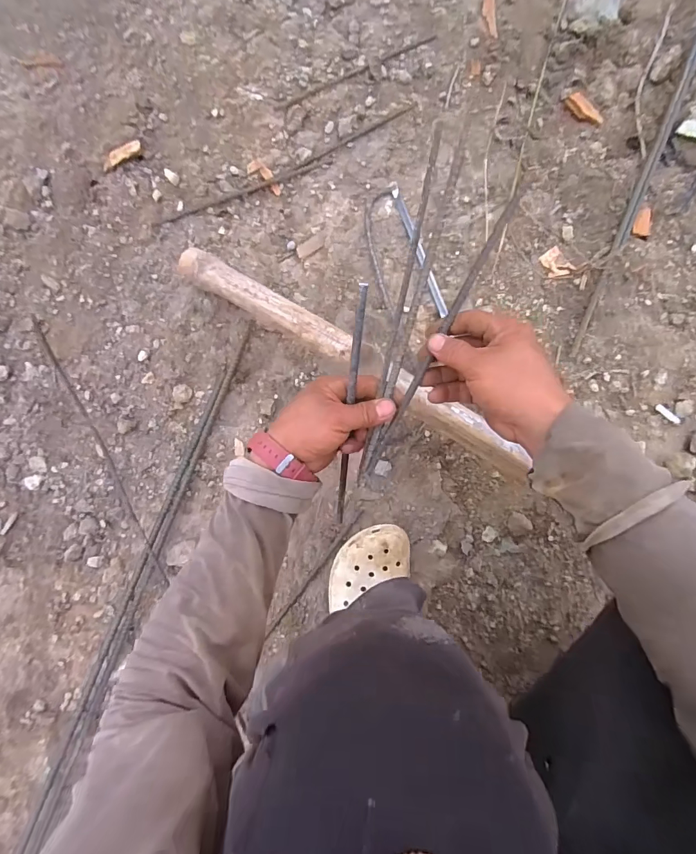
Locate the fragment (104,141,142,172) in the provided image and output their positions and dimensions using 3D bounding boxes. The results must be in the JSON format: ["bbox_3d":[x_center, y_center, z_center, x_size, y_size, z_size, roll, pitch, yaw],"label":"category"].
[{"bbox_3d":[-0.387,-0.462,0.686,0.076,0.014,0.019,-27,88,7],"label":"fragment"}]

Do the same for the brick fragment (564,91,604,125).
[{"bbox_3d":[0.420,-0.564,0.724,0.030,0.016,0.074,-42,86,7],"label":"brick fragment"}]

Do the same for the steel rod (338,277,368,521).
[{"bbox_3d":[0.001,0.001,0.414,0.009,0.009,0.294,11,130,7],"label":"steel rod"}]

